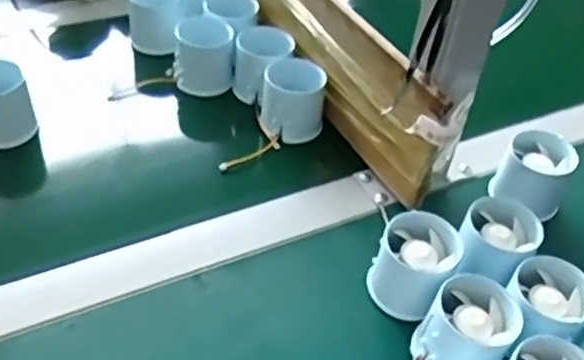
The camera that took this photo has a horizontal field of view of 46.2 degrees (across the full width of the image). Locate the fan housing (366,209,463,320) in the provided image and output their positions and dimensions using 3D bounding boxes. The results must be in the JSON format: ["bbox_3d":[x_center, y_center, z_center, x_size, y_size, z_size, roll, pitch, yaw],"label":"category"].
[{"bbox_3d":[0.082,0.057,0.459,0.050,0.048,0.051,21,44,15],"label":"fan housing"}]

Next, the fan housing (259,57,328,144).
[{"bbox_3d":[0.001,-0.069,0.584,0.055,0.050,0.056,7,43,0],"label":"fan housing"}]

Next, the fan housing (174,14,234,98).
[{"bbox_3d":[-0.082,-0.115,0.635,0.055,0.052,0.055,-1,43,-8],"label":"fan housing"}]

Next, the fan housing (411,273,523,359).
[{"bbox_3d":[0.107,0.094,0.419,0.052,0.045,0.054,31,48,24],"label":"fan housing"}]

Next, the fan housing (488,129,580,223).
[{"bbox_3d":[0.192,-0.004,0.541,0.051,0.051,0.052,30,47,23],"label":"fan housing"}]

